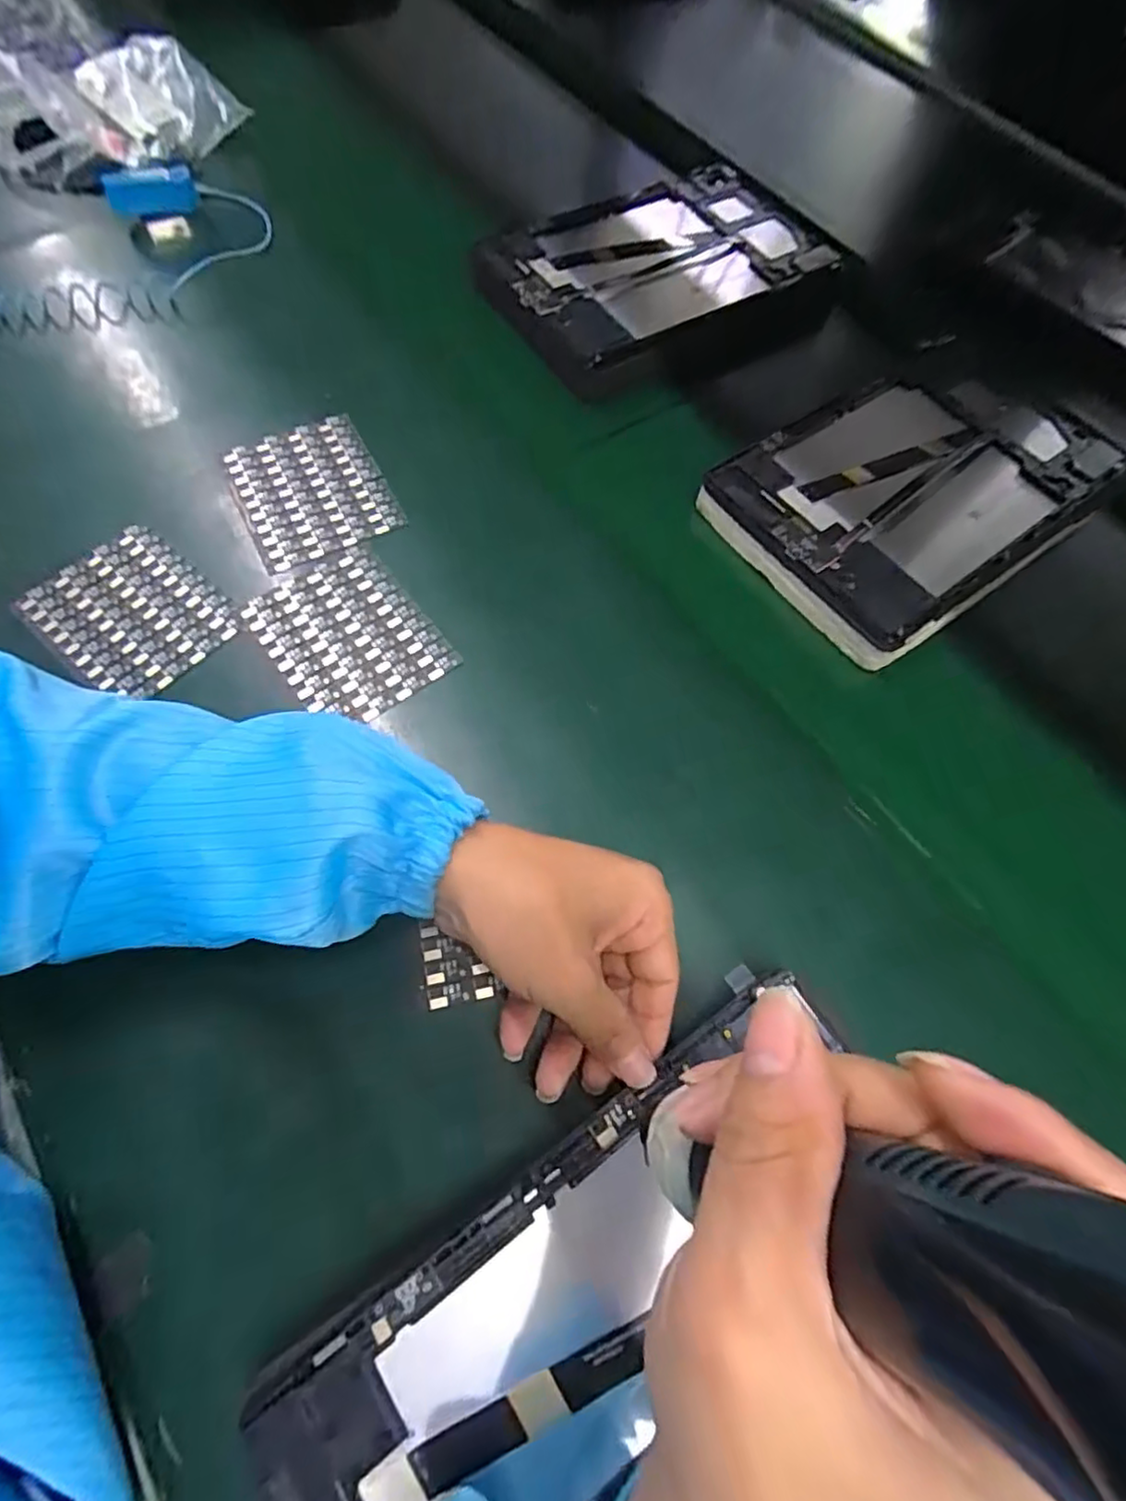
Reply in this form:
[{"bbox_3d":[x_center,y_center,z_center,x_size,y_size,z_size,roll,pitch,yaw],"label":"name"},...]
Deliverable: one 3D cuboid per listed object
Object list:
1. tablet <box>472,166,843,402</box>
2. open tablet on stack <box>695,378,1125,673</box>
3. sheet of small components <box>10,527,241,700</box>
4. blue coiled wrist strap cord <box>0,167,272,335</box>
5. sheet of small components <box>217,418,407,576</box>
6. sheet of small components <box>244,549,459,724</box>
[{"bbox_3d":[0.074,-0.352,0.473,0.257,0.026,0.172,-29,73,-17],"label":"tablet"},{"bbox_3d":[0.224,-0.165,0.404,0.243,0.036,0.157,-34,72,-15],"label":"open tablet on stack"},{"bbox_3d":[-0.231,-0.072,0.340,0.095,0.004,0.081,40,71,14],"label":"sheet of small components"},{"bbox_3d":[-0.387,-0.349,0.440,0.345,0.026,0.145,-6,73,-8],"label":"blue coiled wrist strap cord"},{"bbox_3d":[-0.149,-0.155,0.376,0.083,0.004,0.093,-26,70,-12],"label":"sheet of small components"},{"bbox_3d":[-0.114,-0.061,0.340,0.078,0.005,0.095,-36,73,-15],"label":"sheet of small components"}]

